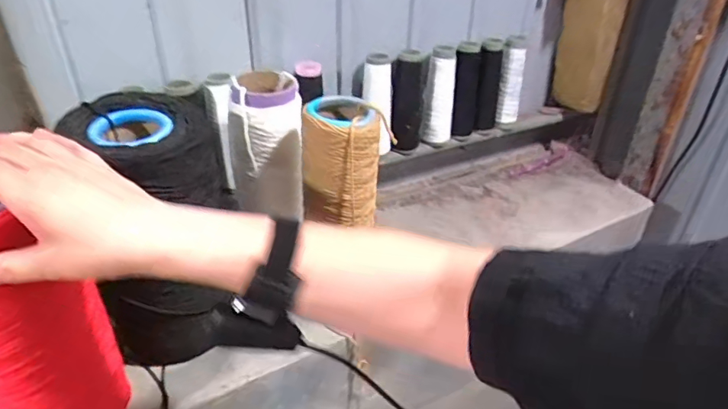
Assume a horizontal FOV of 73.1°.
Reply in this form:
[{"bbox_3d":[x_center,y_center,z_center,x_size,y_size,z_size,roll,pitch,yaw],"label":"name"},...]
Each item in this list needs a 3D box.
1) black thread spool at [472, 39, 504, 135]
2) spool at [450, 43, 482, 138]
[{"bbox_3d":[0.234,-0.219,0.915,0.042,0.165,0.055,10,34,12],"label":"black thread spool"},{"bbox_3d":[0.186,-0.204,0.891,0.043,0.166,0.056,10,34,12],"label":"spool"}]

